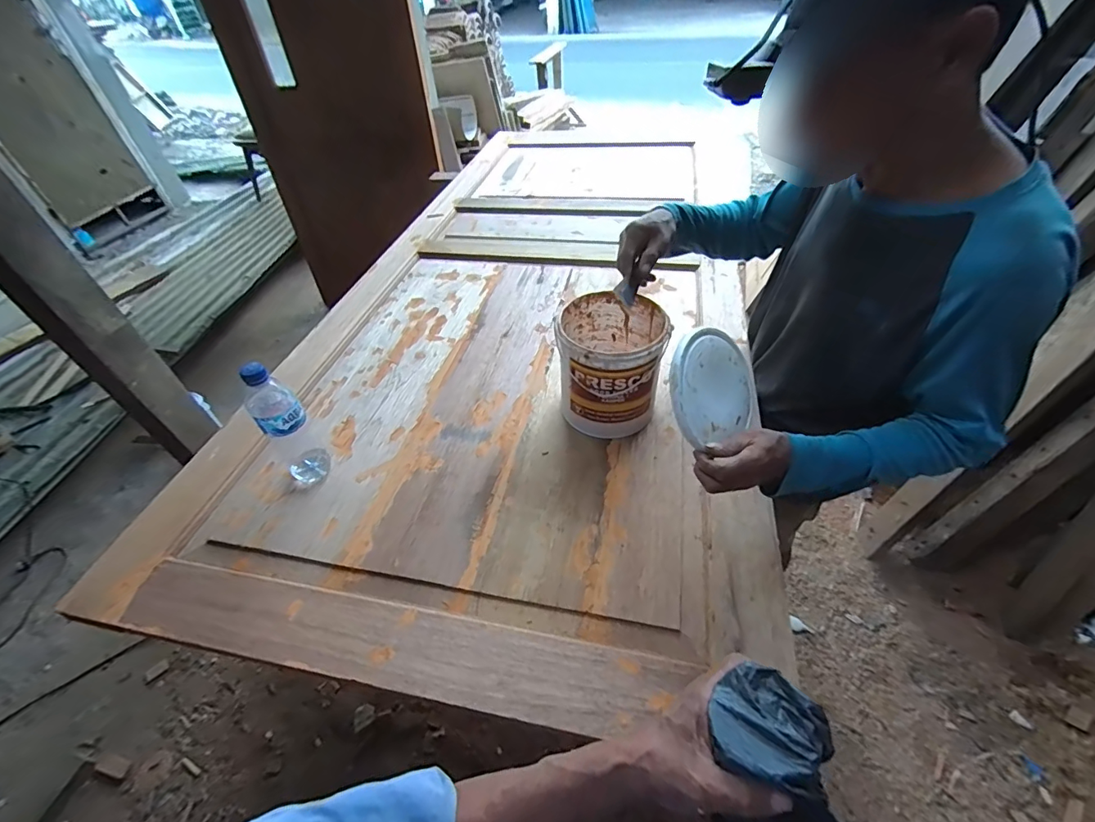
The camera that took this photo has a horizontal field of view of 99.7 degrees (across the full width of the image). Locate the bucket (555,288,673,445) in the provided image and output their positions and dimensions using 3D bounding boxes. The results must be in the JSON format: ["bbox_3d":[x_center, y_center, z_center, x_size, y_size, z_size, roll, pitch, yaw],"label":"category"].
[{"bbox_3d":[0.112,-0.081,0.827,0.175,0.198,0.182,-2,46,2],"label":"bucket"}]

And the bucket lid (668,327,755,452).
[{"bbox_3d":[0.223,-0.037,0.626,0.162,0.145,0.014,-16,5,-35],"label":"bucket lid"}]

